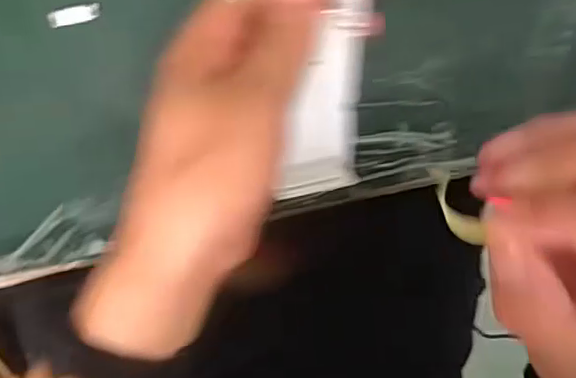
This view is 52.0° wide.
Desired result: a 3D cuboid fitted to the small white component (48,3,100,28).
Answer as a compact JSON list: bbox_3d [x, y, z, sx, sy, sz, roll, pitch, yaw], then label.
[{"bbox_3d":[-0.122,-0.099,0.337,0.029,0.005,0.009,-23,98,-22],"label":"small white component"}]

